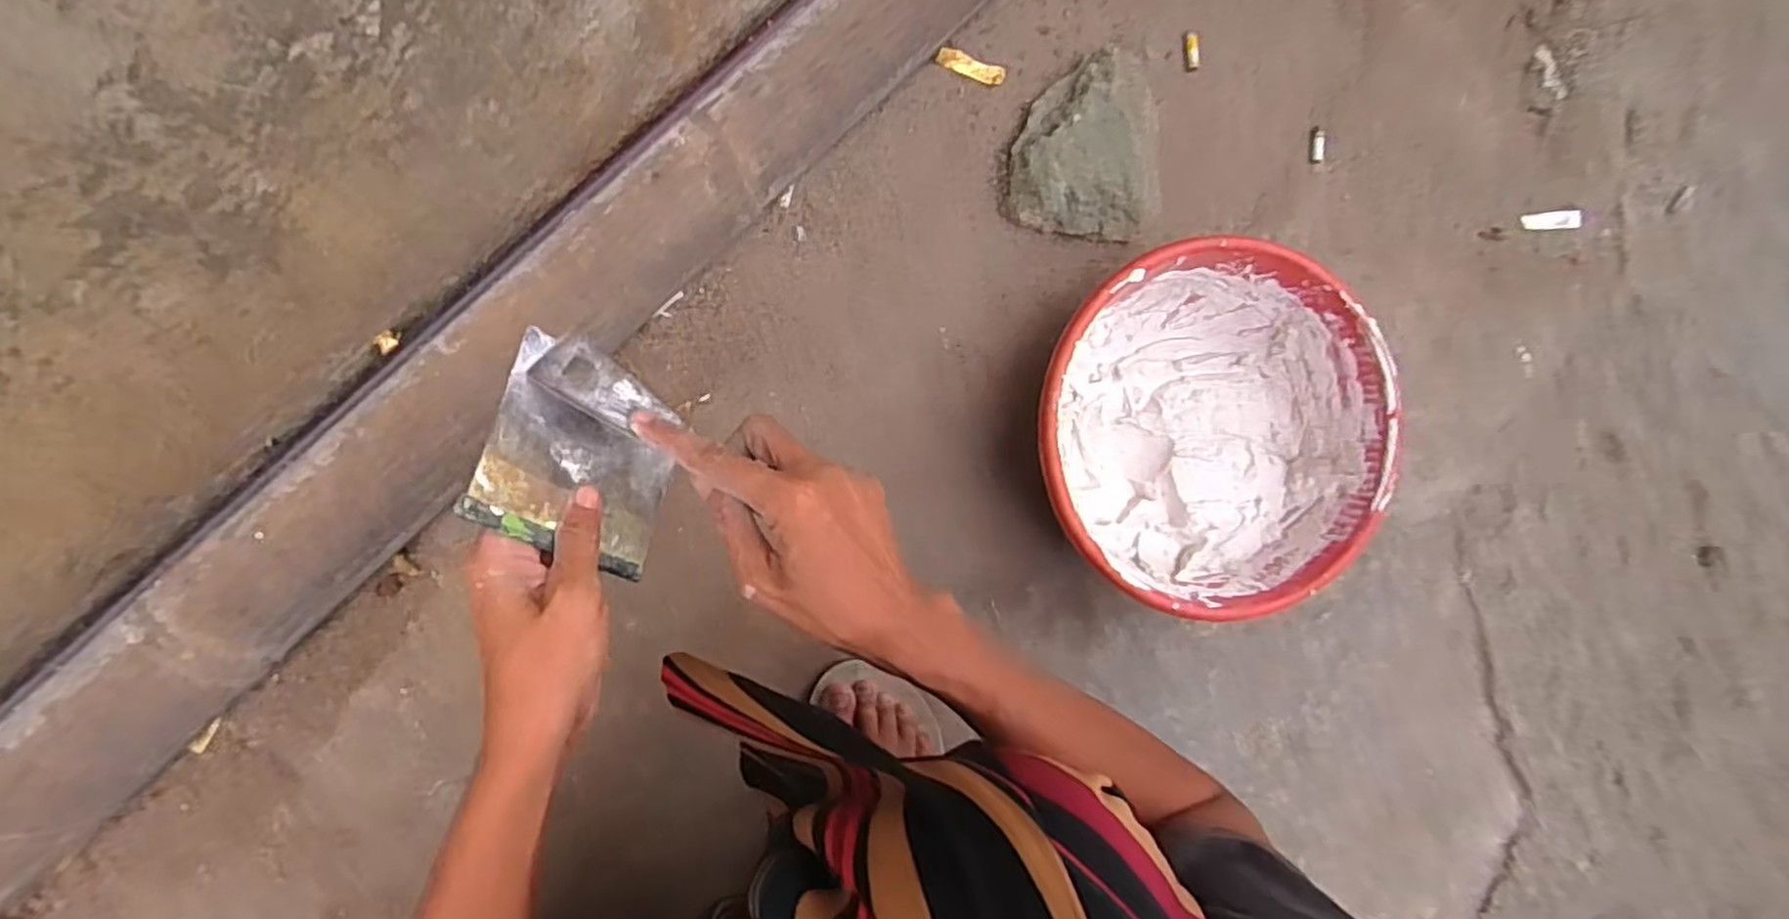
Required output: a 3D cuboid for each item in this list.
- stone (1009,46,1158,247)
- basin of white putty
[{"bbox_3d":[0.154,-0.234,0.574,0.120,0.046,0.137,19,88,-8],"label":"stone"},{"bbox_3d":[0.220,-0.020,0.568,0.251,0.103,0.243,0,91,-9],"label":"basin of white putty"}]

